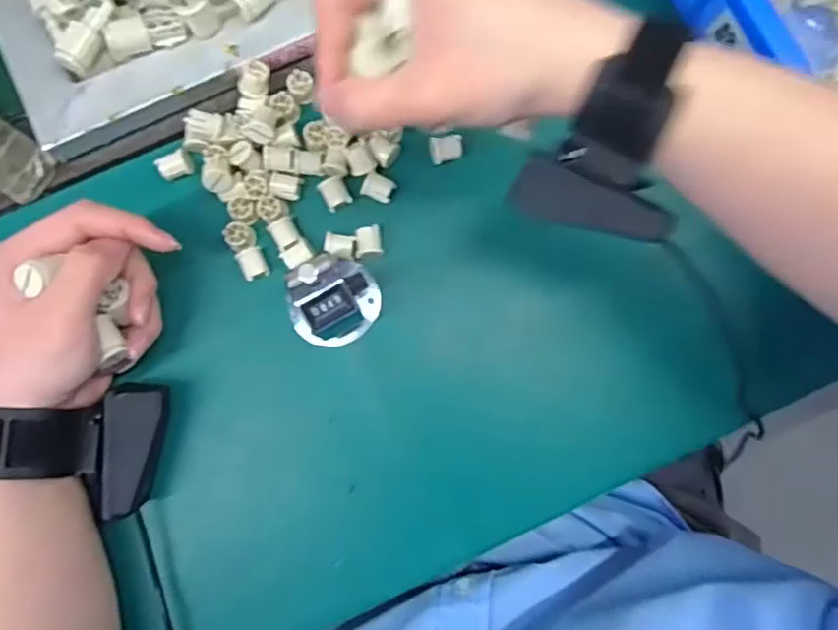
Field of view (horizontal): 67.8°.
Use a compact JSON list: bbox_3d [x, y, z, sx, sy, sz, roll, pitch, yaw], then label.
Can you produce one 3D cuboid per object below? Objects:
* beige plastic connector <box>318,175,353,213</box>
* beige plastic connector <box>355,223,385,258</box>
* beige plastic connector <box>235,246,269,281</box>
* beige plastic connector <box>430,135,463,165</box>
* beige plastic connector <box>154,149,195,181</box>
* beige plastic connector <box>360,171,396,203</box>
[{"bbox_3d":[-0.051,-0.073,0.375,0.016,0.009,0.018,-29,85,-3],"label":"beige plastic connector"},{"bbox_3d":[-0.031,-0.044,0.375,0.016,0.009,0.017,-10,84,-2],"label":"beige plastic connector"},{"bbox_3d":[-0.099,-0.031,0.371,0.014,0.009,0.018,-23,85,-3],"label":"beige plastic connector"},{"bbox_3d":[0.017,-0.101,0.378,0.019,0.009,0.015,-10,84,-2],"label":"beige plastic connector"},{"bbox_3d":[-0.147,-0.090,0.375,0.019,0.008,0.016,-22,85,-3],"label":"beige plastic connector"},{"bbox_3d":[-0.025,-0.077,0.376,0.018,0.012,0.015,23,85,2],"label":"beige plastic connector"}]

